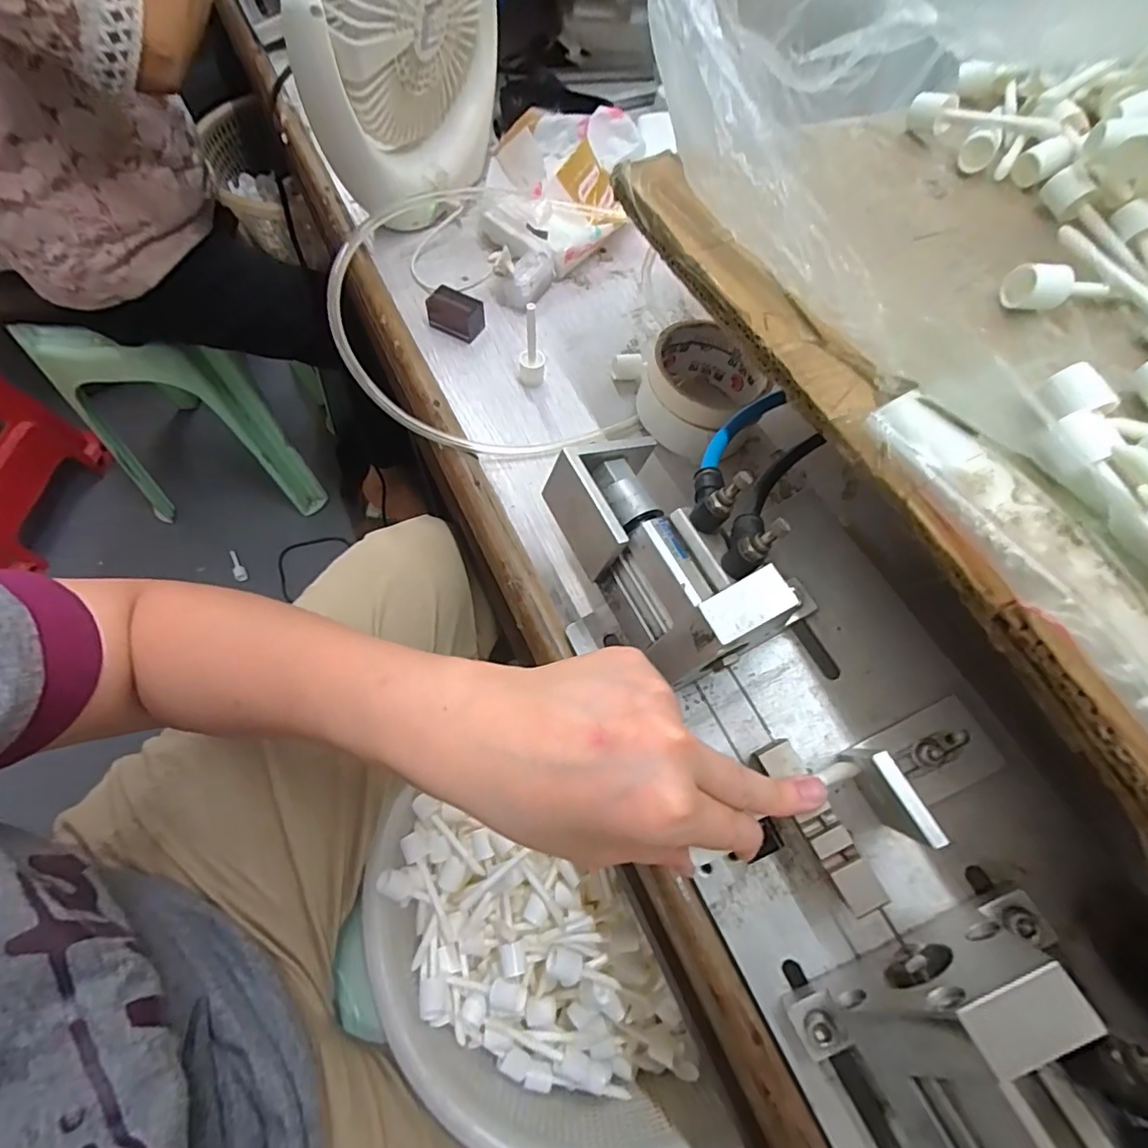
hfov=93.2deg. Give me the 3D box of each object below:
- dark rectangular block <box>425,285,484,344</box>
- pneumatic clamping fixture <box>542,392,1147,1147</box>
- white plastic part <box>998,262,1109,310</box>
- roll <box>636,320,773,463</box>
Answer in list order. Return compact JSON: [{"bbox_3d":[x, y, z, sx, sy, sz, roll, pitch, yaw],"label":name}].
[{"bbox_3d":[-0.094,-0.202,0.423,0.040,0.026,0.024,20,65,6],"label":"dark rectangular block"},{"bbox_3d":[0.115,0.090,0.236,0.132,0.103,0.373,-19,72,-12],"label":"pneumatic clamping fixture"},{"bbox_3d":[0.226,-0.132,0.249,0.050,0.016,0.016,2,64,-2],"label":"white plastic part"},{"bbox_3d":[0.091,-0.132,0.384,0.082,0.051,0.076,1,64,-3],"label":"roll"}]

